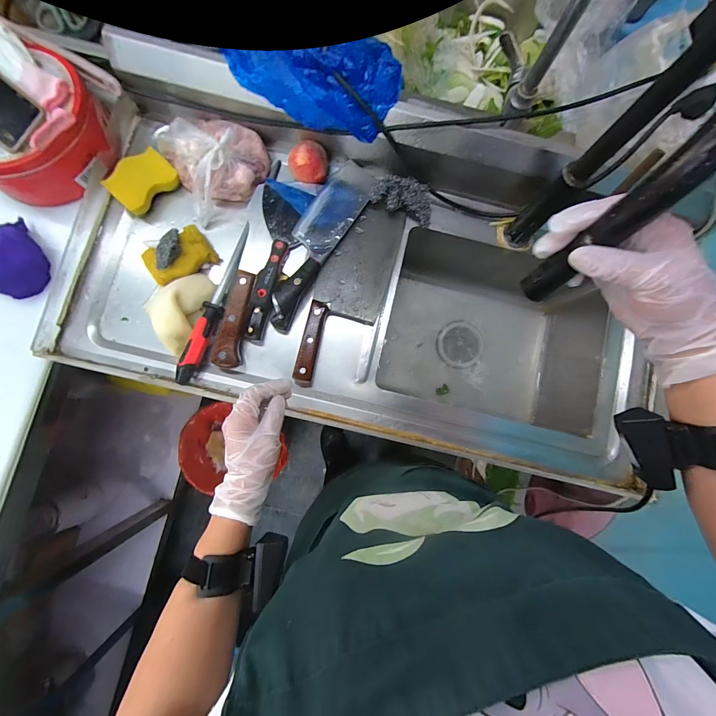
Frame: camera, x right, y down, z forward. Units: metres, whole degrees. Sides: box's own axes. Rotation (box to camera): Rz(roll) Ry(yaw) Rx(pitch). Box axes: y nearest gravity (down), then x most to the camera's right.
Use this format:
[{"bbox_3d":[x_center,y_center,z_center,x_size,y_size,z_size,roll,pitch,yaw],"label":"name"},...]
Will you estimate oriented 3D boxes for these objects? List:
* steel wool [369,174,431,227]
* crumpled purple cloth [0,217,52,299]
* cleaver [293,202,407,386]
[{"bbox_3d":[0.080,-0.285,0.571,0.111,0.037,0.060,16,83,0],"label":"steel wool"},{"bbox_3d":[-0.579,-0.171,0.516,0.158,0.049,0.120,20,83,0],"label":"crumpled purple cloth"},{"bbox_3d":[-0.014,-0.114,0.564,0.120,0.037,0.345,20,83,0],"label":"cleaver"}]

